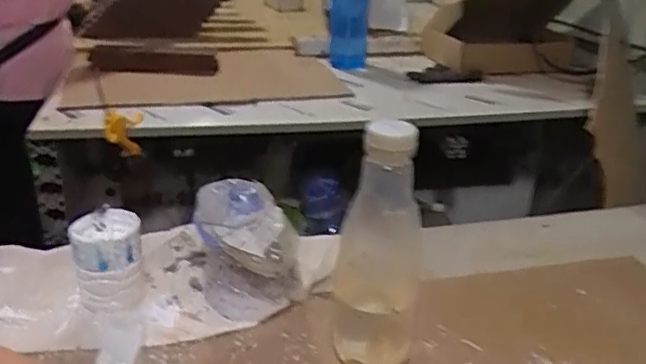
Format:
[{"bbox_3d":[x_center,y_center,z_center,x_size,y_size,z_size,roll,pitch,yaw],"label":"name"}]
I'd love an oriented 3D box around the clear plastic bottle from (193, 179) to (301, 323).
[{"bbox_3d":[-0.077,0.066,0.615,0.107,0.119,0.088,1,25,-1],"label":"clear plastic bottle"}]

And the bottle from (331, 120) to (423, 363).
[{"bbox_3d":[0.049,0.051,0.529,0.076,0.230,0.090,4,25,5],"label":"bottle"}]

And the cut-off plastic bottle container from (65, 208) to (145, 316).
[{"bbox_3d":[-0.217,0.083,0.613,0.068,0.082,0.078,-7,27,-17],"label":"cut-off plastic bottle container"}]

